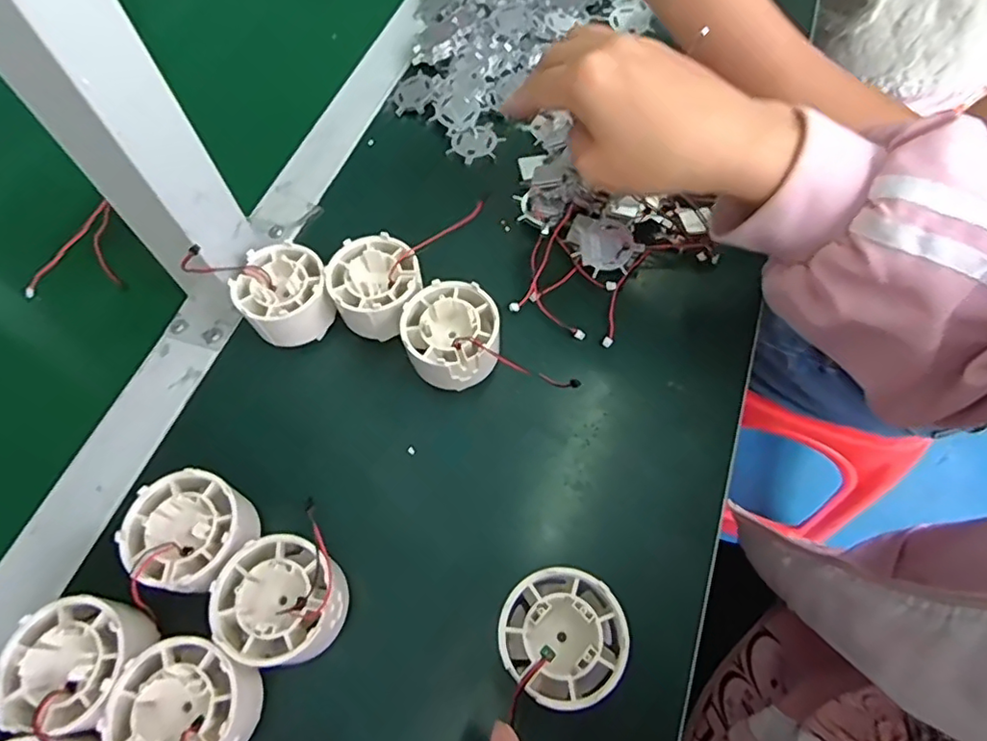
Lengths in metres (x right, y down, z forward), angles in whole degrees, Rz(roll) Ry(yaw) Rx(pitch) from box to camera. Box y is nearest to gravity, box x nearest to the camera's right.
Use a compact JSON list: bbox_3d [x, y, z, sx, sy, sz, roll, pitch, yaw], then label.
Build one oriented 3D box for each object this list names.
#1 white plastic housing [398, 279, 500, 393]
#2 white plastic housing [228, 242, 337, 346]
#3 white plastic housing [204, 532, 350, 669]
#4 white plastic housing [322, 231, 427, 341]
[{"bbox_3d":[-0.023,-0.016,0.322,0.050,0.035,0.053,-1,62,2],"label":"white plastic housing"},{"bbox_3d":[-0.121,-0.042,0.344,0.050,0.039,0.053,-1,62,2],"label":"white plastic housing"},{"bbox_3d":[-0.092,0.107,0.265,0.055,0.044,0.051,-1,62,2],"label":"white plastic housing"},{"bbox_3d":[-0.066,-0.043,0.343,0.052,0.042,0.058,-19,63,-7],"label":"white plastic housing"}]

